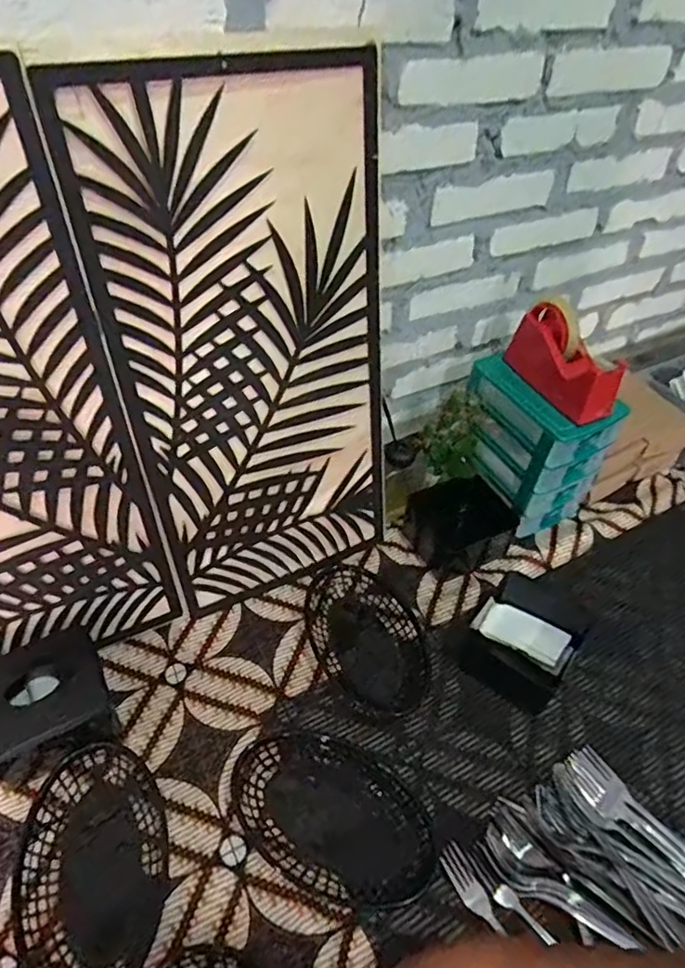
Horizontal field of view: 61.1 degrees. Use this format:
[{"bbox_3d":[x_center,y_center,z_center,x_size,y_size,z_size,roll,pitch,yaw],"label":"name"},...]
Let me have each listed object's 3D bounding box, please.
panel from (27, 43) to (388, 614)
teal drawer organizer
[{"bbox_3d":[-0.075,-0.122,0.657,0.314,0.587,0.011,-20,39,-21],"label":"panel"},{"bbox_3d":[0.292,-0.065,0.889,0.143,0.223,0.177,-19,50,-21],"label":"teal drawer organizer"}]

